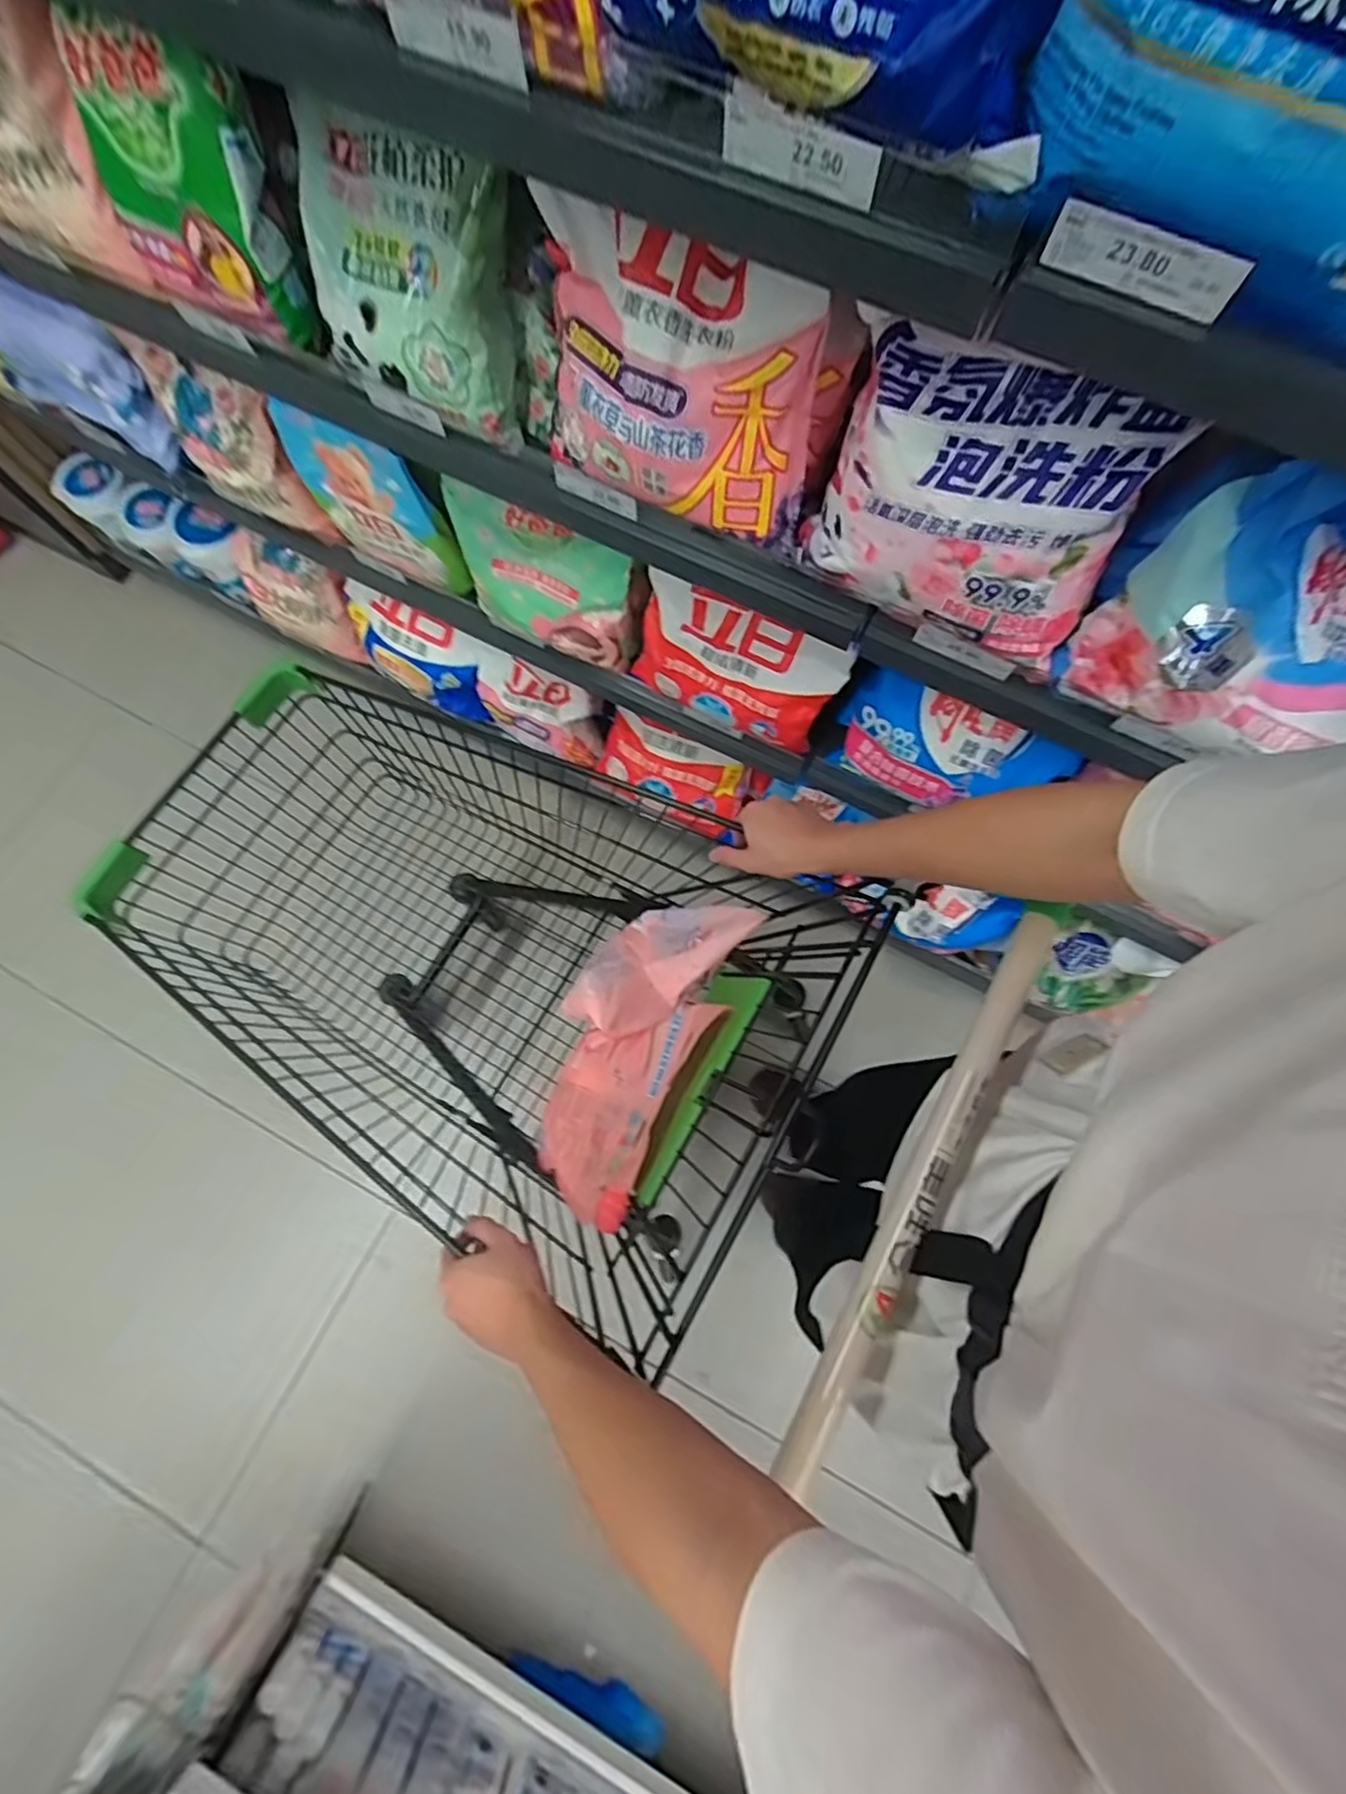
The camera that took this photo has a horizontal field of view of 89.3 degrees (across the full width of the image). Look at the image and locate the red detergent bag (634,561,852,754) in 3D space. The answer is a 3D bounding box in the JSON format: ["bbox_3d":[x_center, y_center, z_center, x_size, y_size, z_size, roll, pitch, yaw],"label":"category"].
[{"bbox_3d":[0.078,-0.315,0.946,0.292,0.205,0.062,25,77,4],"label":"red detergent bag"}]

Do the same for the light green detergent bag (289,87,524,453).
[{"bbox_3d":[-0.263,-0.650,0.706,0.238,0.248,0.105,27,39,12],"label":"light green detergent bag"}]

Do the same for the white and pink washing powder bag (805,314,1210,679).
[{"bbox_3d":[0.258,-0.332,0.590,0.262,0.205,0.091,31,77,6],"label":"white and pink washing powder bag"}]

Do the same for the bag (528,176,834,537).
[{"bbox_3d":[0.000,-0.464,0.600,0.252,0.209,0.096,24,76,4],"label":"bag"}]

